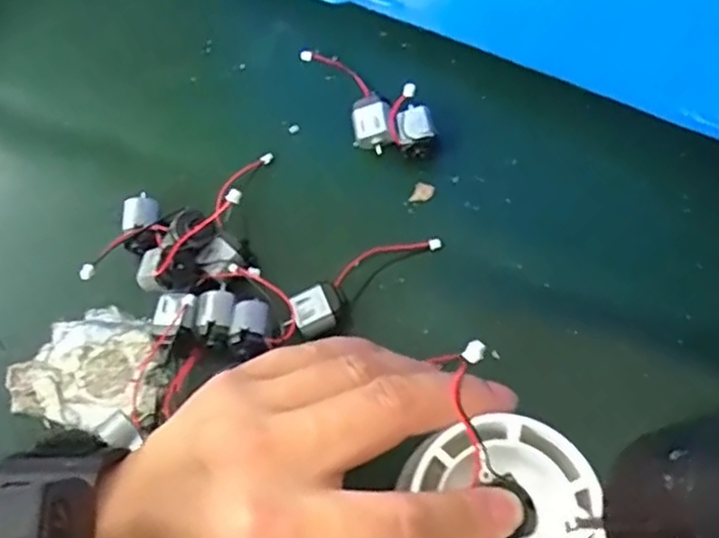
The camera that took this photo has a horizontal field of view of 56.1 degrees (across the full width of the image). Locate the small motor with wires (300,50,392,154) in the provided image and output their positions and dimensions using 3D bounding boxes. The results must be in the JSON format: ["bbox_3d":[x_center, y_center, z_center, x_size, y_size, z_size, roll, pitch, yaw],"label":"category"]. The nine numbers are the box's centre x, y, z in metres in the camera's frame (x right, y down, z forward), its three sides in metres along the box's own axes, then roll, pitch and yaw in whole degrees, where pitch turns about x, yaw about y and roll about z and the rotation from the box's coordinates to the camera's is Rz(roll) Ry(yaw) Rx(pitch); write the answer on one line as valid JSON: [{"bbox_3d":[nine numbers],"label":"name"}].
[{"bbox_3d":[-0.004,-0.088,0.338,0.021,0.018,0.068,-26,65,-12],"label":"small motor with wires"}]

